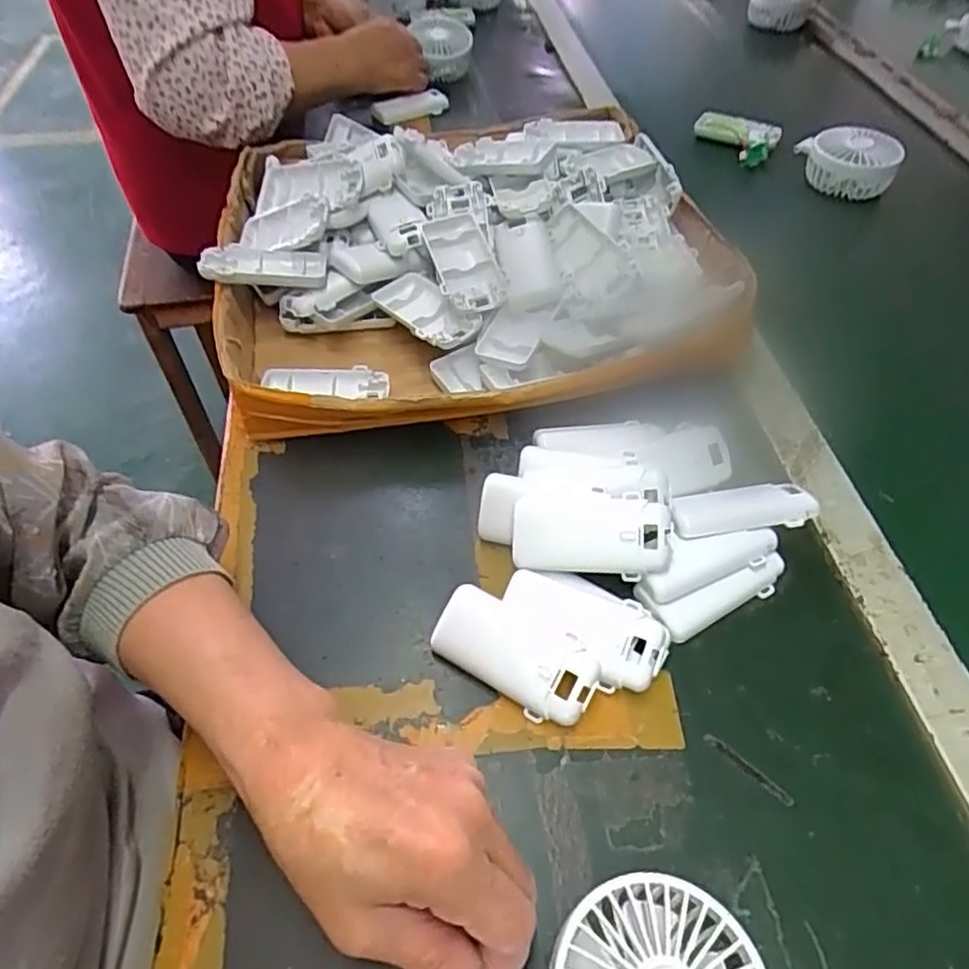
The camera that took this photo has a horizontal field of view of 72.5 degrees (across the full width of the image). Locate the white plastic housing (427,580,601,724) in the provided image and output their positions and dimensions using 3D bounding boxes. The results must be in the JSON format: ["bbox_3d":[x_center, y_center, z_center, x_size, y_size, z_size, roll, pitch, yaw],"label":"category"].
[{"bbox_3d":[0.018,0.097,0.376,0.094,0.027,0.043,25,56,19],"label":"white plastic housing"}]

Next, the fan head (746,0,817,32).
[{"bbox_3d":[0.449,-0.726,1.001,0.092,0.054,0.069,17,54,13],"label":"fan head"}]

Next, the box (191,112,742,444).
[{"bbox_3d":[-0.021,-0.210,0.580,0.405,0.103,0.375,-11,52,-8],"label":"box"}]

